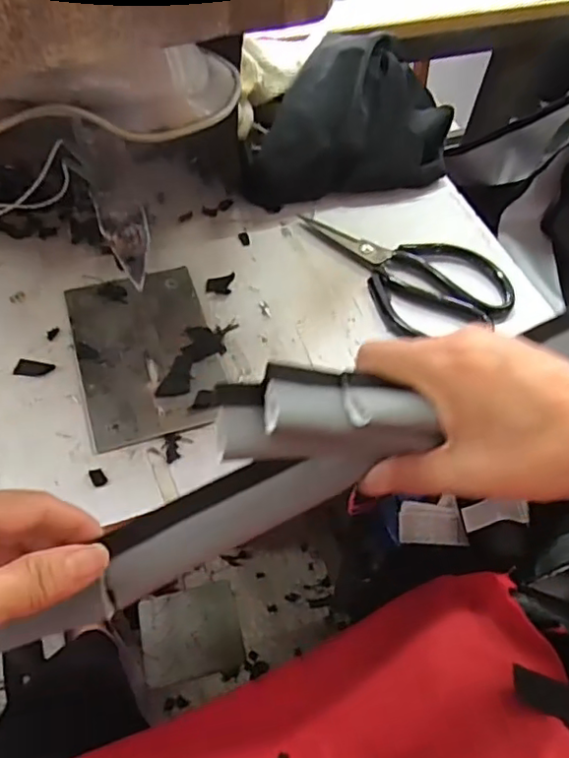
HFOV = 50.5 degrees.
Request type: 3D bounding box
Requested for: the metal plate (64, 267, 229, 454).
[{"bbox_3d":[-0.096,-0.021,0.421,0.092,0.004,0.140,-15,58,-13],"label":"metal plate"}]

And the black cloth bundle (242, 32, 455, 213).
[{"bbox_3d":[0.051,-0.226,0.520,0.192,0.080,0.116,-11,57,-11],"label":"black cloth bundle"}]

